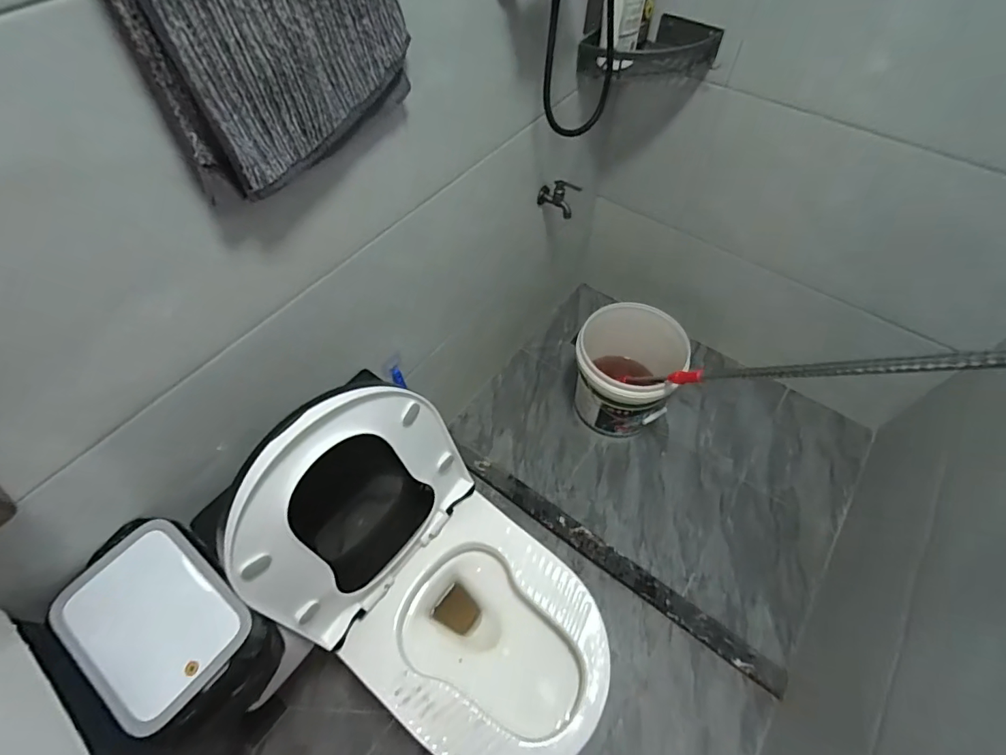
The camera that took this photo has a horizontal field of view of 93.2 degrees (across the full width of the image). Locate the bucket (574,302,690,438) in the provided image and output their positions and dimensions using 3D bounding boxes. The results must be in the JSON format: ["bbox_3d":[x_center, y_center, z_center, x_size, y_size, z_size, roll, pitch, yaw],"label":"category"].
[{"bbox_3d":[0.339,0.013,1.363,0.261,0.349,0.257,0,57,1],"label":"bucket"}]

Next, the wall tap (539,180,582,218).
[{"bbox_3d":[0.141,-0.448,1.191,0.103,0.087,0.043,27,61,17],"label":"wall tap"}]

